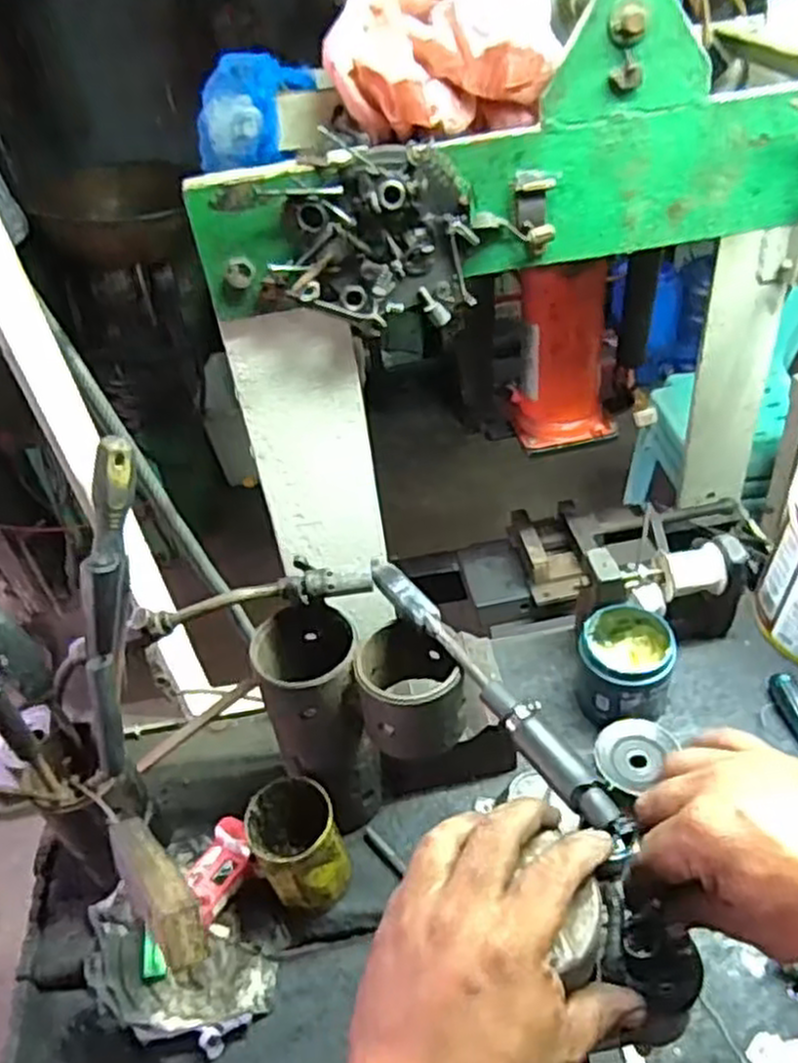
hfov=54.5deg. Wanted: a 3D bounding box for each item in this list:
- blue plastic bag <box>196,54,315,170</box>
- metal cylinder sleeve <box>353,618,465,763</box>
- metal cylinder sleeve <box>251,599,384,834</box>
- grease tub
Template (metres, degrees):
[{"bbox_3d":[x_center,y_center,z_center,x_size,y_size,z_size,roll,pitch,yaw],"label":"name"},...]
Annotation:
[{"bbox_3d":[-0.142,-0.415,0.756,0.103,0.081,0.111,3,42,12],"label":"blue plastic bag"},{"bbox_3d":[0.010,0.125,0.645,0.083,0.079,0.091,-8,40,0],"label":"metal cylinder sleeve"},{"bbox_3d":[-0.067,0.173,0.704,0.089,0.205,0.102,-18,42,-12],"label":"metal cylinder sleeve"},{"bbox_3d":[0.230,0.136,0.793,0.090,0.090,0.098,-5,41,4],"label":"grease tub"}]

